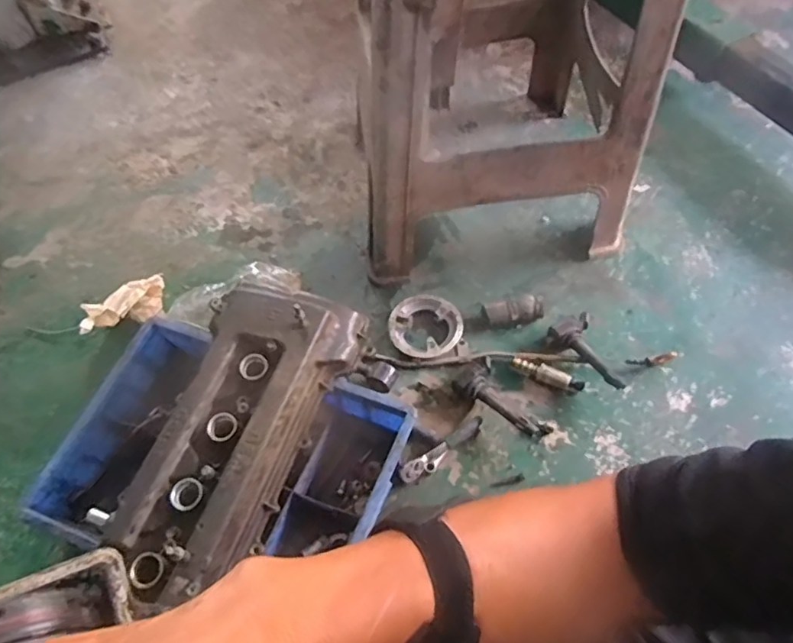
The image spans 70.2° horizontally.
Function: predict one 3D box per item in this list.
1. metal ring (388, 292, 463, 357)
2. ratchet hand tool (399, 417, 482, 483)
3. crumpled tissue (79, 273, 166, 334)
[{"bbox_3d":[0.050,0.008,0.950,0.120,0.022,0.118,-2,60,3],"label":"metal ring"},{"bbox_3d":[0.070,0.193,0.837,0.144,0.025,0.024,-31,63,-14],"label":"ratchet hand tool"},{"bbox_3d":[-0.478,-0.025,0.988,0.155,0.060,0.053,-17,59,-6],"label":"crumpled tissue"}]

